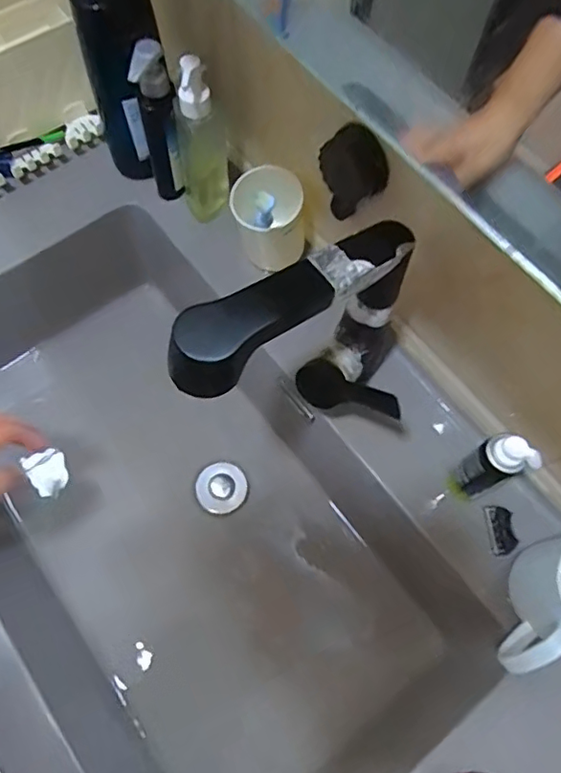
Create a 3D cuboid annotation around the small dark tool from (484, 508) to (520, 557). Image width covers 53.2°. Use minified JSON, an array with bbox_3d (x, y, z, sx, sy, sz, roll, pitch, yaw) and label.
[{"bbox_3d":[0.197,0.129,0.498,0.021,0.007,0.042,-6,67,-4],"label":"small dark tool"}]

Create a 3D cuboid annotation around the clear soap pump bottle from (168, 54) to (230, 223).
[{"bbox_3d":[-0.079,-0.231,0.545,0.055,0.181,0.043,-10,68,-6],"label":"clear soap pump bottle"}]

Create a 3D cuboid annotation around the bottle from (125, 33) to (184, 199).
[{"bbox_3d":[-0.119,-0.250,0.549,0.035,0.167,0.038,-12,68,-7],"label":"bottle"}]

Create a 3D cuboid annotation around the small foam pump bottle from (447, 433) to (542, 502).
[{"bbox_3d":[0.169,0.068,0.459,0.030,0.108,0.031,-19,69,-10],"label":"small foam pump bottle"}]

